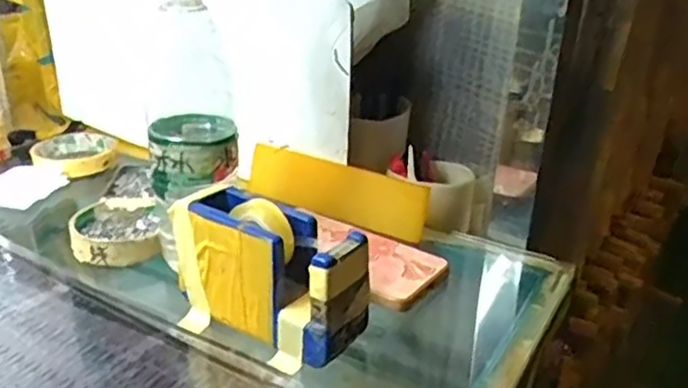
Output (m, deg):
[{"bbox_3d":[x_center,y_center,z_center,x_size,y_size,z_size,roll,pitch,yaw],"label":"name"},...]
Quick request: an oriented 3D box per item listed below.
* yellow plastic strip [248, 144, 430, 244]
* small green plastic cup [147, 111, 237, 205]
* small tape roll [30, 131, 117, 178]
[{"bbox_3d":[-0.009,-0.004,0.618,0.187,0.058,0.008,18,29,27],"label":"yellow plastic strip"},{"bbox_3d":[-0.114,-0.032,0.501,0.062,0.044,0.074,-5,25,-12],"label":"small green plastic cup"},{"bbox_3d":[-0.286,-0.045,0.708,0.089,0.015,0.094,0,25,0],"label":"small tape roll"}]

